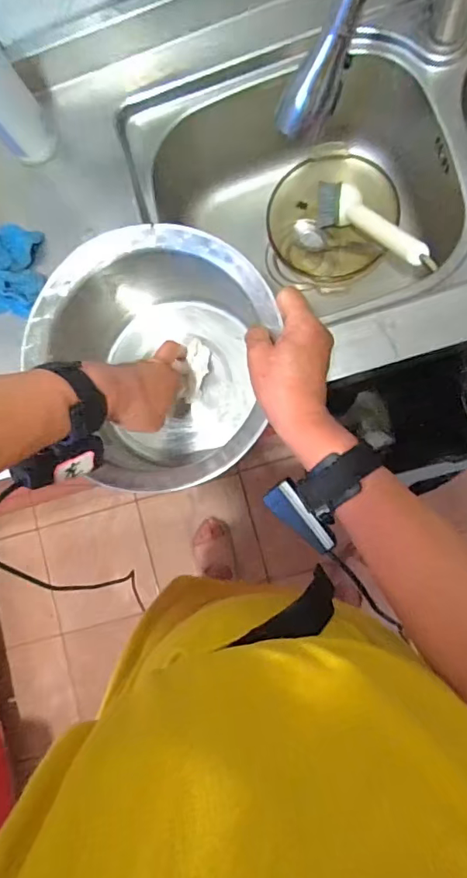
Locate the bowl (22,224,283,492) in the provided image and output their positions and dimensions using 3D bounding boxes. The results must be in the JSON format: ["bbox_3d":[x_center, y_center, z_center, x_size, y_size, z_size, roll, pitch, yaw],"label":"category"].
[{"bbox_3d":[-0.062,-0.072,0.523,0.223,0.151,0.240,-1,85,8],"label":"bowl"}]

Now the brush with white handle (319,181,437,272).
[{"bbox_3d":[0.183,-0.279,0.649,0.065,0.049,0.229,-32,48,4],"label":"brush with white handle"}]

